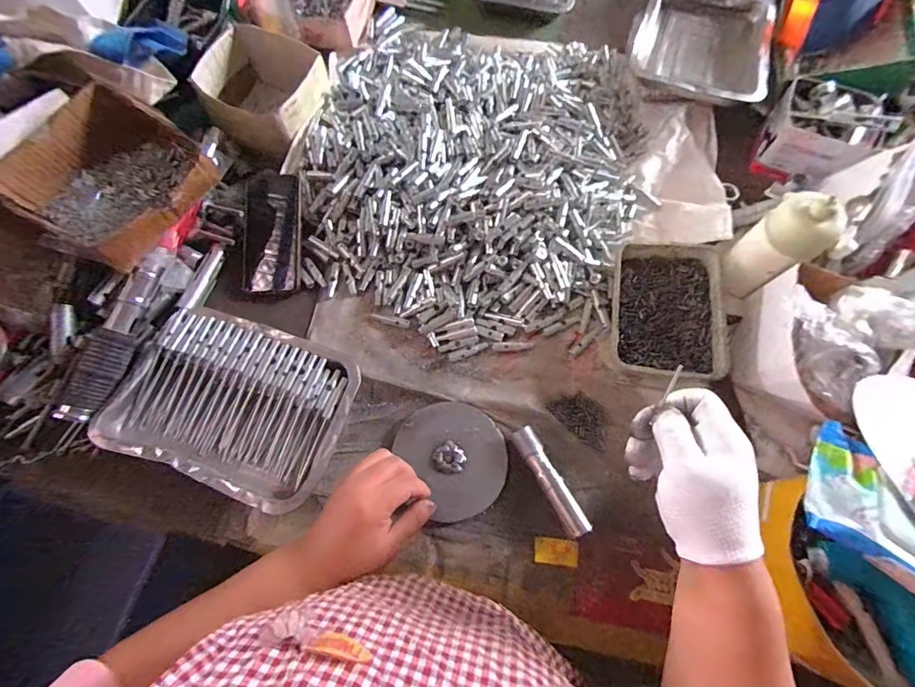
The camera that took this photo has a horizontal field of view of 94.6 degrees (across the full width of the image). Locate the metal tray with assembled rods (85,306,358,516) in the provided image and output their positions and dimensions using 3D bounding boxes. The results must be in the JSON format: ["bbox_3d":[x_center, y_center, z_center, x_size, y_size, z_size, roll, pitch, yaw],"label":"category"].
[{"bbox_3d":[-0.249,0.065,0.480,0.253,0.036,0.181,17,70,7],"label":"metal tray with assembled rods"}]

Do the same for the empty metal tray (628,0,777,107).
[{"bbox_3d":[0.369,-0.451,0.638,0.188,0.036,0.242,21,71,8],"label":"empty metal tray"}]

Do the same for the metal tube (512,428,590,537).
[{"bbox_3d":[0.098,0.147,0.453,0.025,0.025,0.119,-27,71,-9],"label":"metal tube"}]

